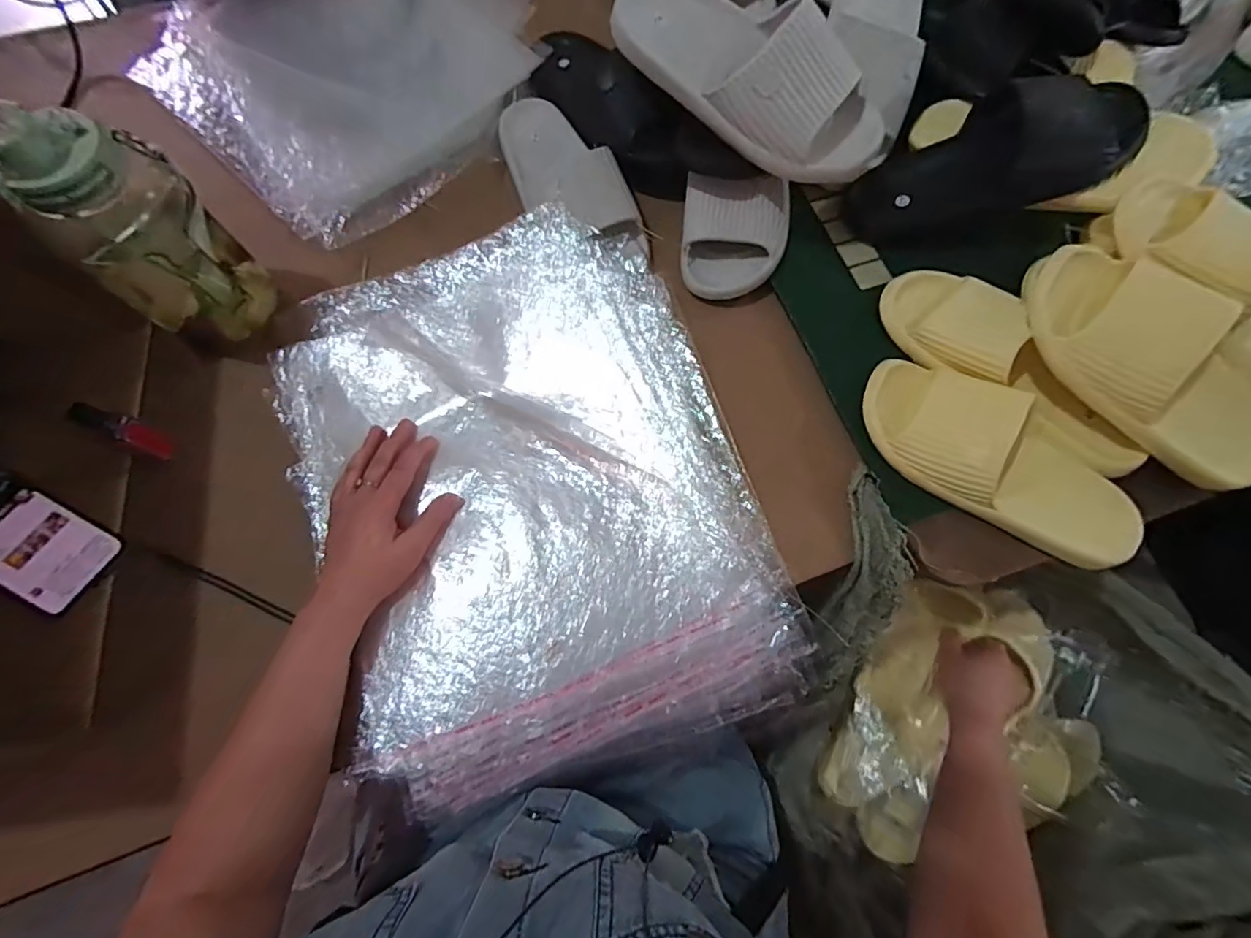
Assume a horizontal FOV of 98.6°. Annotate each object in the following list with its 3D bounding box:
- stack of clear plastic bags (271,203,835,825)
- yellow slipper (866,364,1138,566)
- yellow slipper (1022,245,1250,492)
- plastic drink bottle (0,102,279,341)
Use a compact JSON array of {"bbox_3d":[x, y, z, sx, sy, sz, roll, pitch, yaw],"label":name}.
[{"bbox_3d":[-0.090,0.010,0.483,0.371,0.056,0.485,-19,73,-5],"label":"stack of clear plastic bags"},{"bbox_3d":[0.330,-0.009,0.471,0.247,0.055,0.105,26,75,9],"label":"yellow slipper"},{"bbox_3d":[0.447,-0.086,0.445,0.246,0.074,0.103,41,77,-5],"label":"yellow slipper"},{"bbox_3d":[-0.403,-0.195,0.451,0.080,0.215,0.107,31,76,10],"label":"plastic drink bottle"}]

